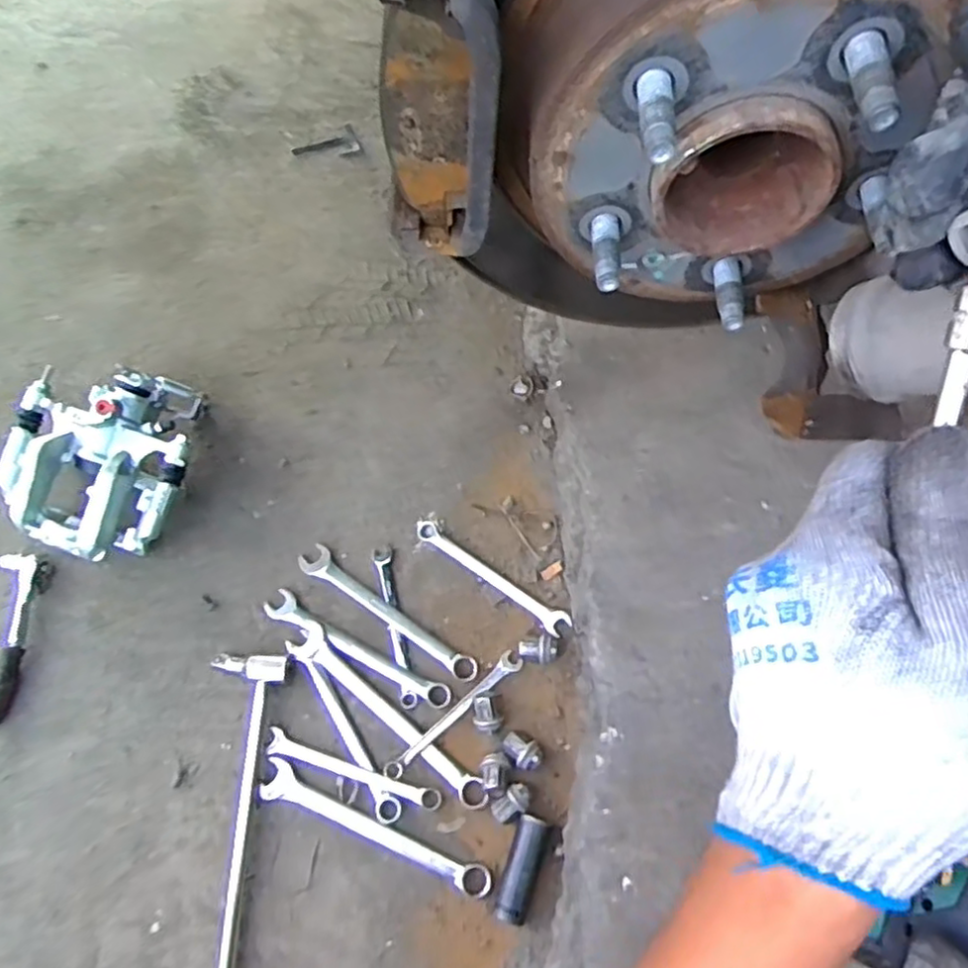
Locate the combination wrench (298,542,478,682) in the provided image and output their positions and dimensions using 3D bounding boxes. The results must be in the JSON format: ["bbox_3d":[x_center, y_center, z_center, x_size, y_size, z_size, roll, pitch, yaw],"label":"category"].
[{"bbox_3d":[-0.091,0.121,0.654,0.196,0.013,0.027,35,71,11],"label":"combination wrench"}]

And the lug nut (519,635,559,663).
[{"bbox_3d":[0.051,0.156,0.650,0.035,0.021,0.024,-11,69,-6],"label":"lug nut"}]

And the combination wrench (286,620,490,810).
[{"bbox_3d":[-0.088,0.207,0.623,0.223,0.015,0.031,40,72,13],"label":"combination wrench"}]

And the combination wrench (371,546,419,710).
[{"bbox_3d":[-0.082,0.133,0.653,0.020,0.009,0.151,-13,69,-7],"label":"combination wrench"}]

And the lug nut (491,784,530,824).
[{"bbox_3d":[0.024,0.277,0.602,0.035,0.019,0.023,-42,75,-16],"label":"lug nut"}]

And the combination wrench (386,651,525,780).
[{"bbox_3d":[-0.027,0.206,0.620,0.153,0.009,0.017,-39,74,-15],"label":"combination wrench"}]

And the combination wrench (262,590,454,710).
[{"bbox_3d":[-0.116,0.151,0.643,0.190,0.017,0.026,26,70,8],"label":"combination wrench"}]

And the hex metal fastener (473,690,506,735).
[{"bbox_3d":[0.002,0.206,0.628,0.027,0.018,0.037,-18,70,-9],"label":"hex metal fastener"}]

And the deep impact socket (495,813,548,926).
[{"bbox_3d":[0.032,0.322,0.584,0.024,0.019,0.082,17,69,5],"label":"deep impact socket"}]

